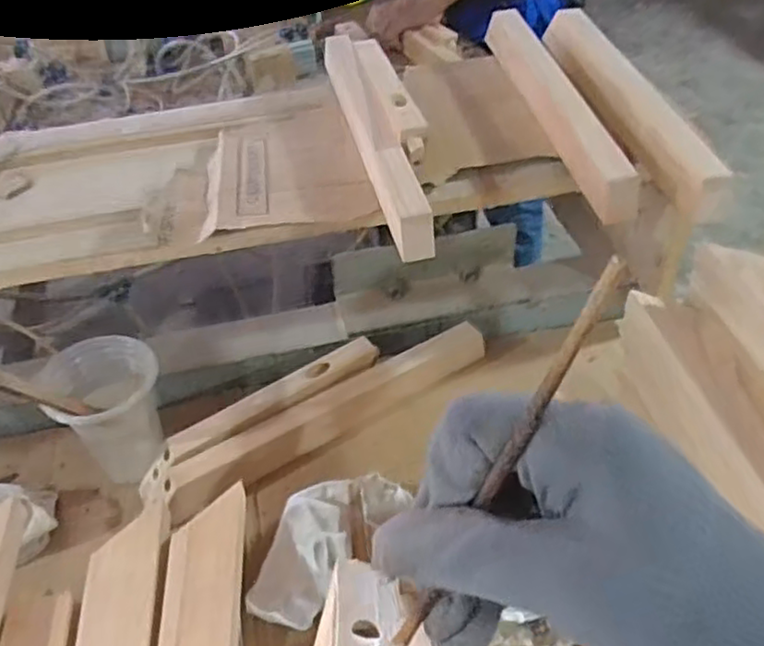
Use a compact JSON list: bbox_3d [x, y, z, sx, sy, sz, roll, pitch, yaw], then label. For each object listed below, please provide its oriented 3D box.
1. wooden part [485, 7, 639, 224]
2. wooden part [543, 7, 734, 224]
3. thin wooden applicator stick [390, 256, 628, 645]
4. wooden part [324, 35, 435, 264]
[{"bbox_3d":[0.184,-0.249,0.767,0.031,0.053,0.424,-7,44,-3],"label":"wooden part"},{"bbox_3d":[0.259,-0.244,0.751,0.033,0.063,0.405,-7,44,-3],"label":"wooden part"},{"bbox_3d":[0.026,0.065,0.212,0.014,0.174,0.008,-1,34,-42],"label":"thin wooden applicator stick"},{"bbox_3d":[-0.016,-0.218,0.751,0.035,0.045,0.437,-11,44,-7],"label":"wooden part"}]

